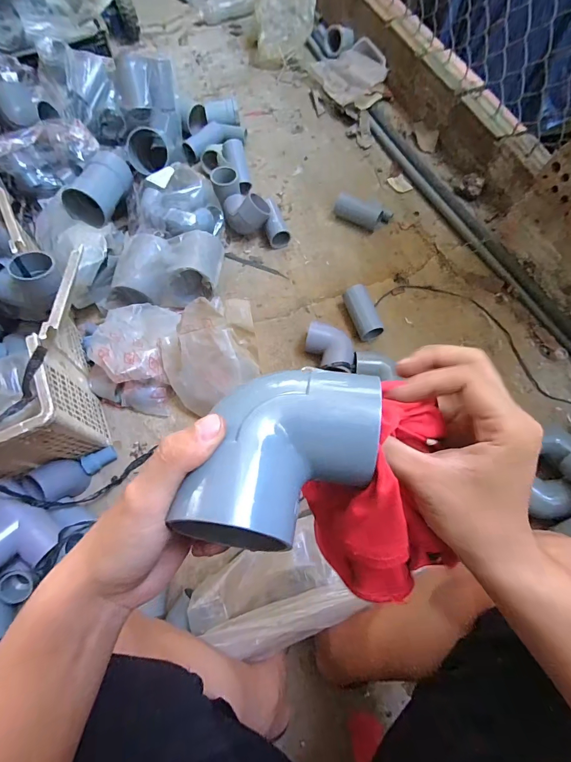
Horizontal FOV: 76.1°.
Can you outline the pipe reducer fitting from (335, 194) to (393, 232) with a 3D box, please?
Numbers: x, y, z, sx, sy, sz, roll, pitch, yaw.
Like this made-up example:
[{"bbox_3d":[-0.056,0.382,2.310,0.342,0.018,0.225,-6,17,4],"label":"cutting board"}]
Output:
[{"bbox_3d":[0.198,-0.437,0.936,0.133,0.057,0.079,34,73,11],"label":"pipe reducer fitting"}]

